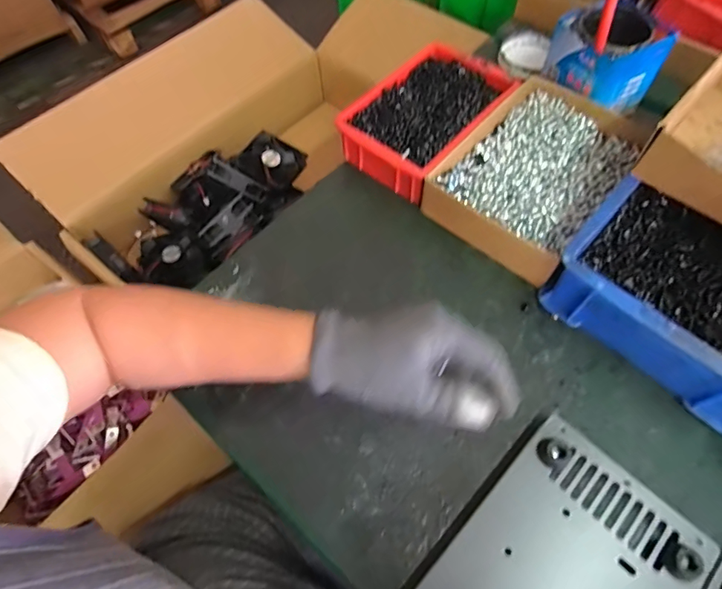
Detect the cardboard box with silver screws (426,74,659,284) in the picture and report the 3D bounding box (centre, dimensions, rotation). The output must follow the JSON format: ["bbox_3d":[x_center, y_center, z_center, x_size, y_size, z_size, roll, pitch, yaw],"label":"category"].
[{"bbox_3d":[0.192,-0.134,0.488,0.155,0.049,0.225,37,69,19],"label":"cardboard box with silver screws"}]

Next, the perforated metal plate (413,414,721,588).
[{"bbox_3d":[0.140,0.219,0.322,0.226,0.030,0.146,-42,68,-18],"label":"perforated metal plate"}]

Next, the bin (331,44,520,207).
[{"bbox_3d":[0.078,-0.211,0.532,0.130,0.057,0.205,35,69,19],"label":"bin"}]

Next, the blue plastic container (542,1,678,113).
[{"bbox_3d":[0.286,-0.281,0.519,0.095,0.083,0.101,-20,63,-8],"label":"blue plastic container"}]

